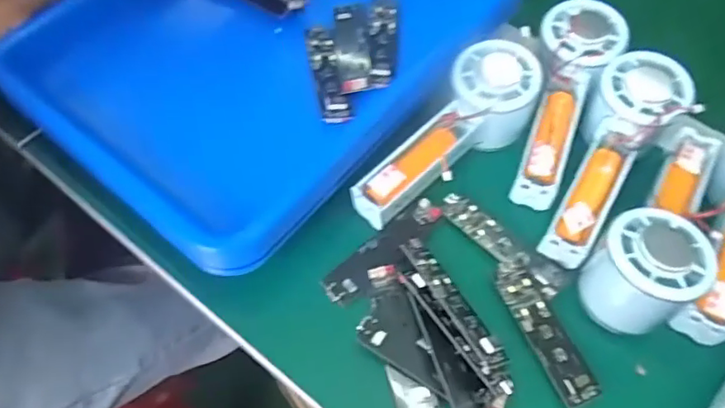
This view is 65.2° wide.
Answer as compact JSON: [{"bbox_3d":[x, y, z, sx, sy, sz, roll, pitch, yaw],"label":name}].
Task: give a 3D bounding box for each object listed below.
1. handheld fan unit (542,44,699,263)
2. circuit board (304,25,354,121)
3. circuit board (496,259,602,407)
[{"bbox_3d":[0.166,-0.030,0.379,0.056,0.042,0.155,27,77,15],"label":"handheld fan unit"},{"bbox_3d":[-0.026,-0.097,0.405,0.021,0.009,0.091,-10,60,-6],"label":"circuit board"},{"bbox_3d":[0.110,0.075,0.343,0.025,0.009,0.090,-20,62,-12],"label":"circuit board"}]

